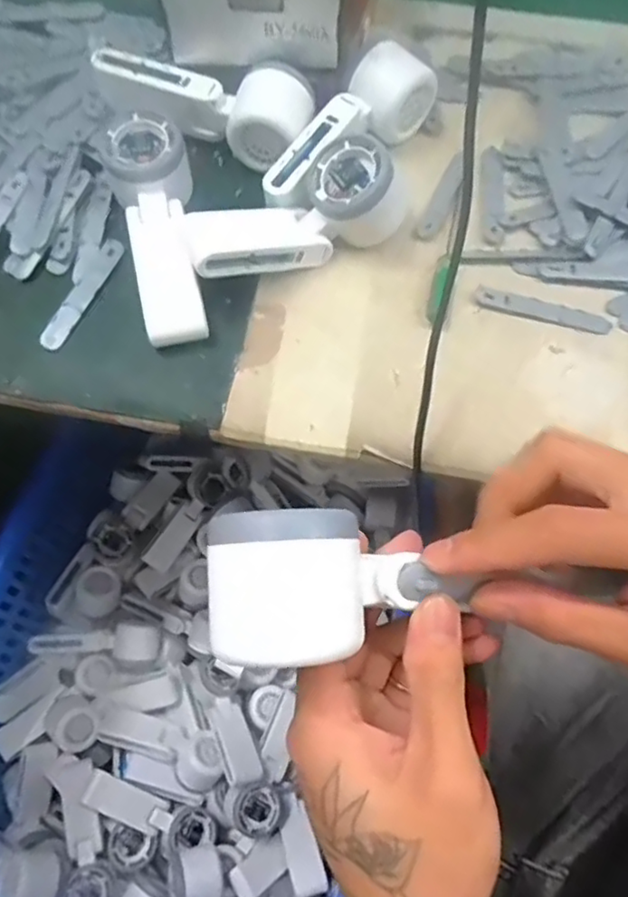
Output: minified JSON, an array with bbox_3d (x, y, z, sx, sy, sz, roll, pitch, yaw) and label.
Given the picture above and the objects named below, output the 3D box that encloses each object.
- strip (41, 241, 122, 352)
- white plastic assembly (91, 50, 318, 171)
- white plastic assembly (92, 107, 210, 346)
[{"bbox_3d":[-0.165,-0.111,0.439,0.016,0.007,0.094,24,69,9],"label":"strip"},{"bbox_3d":[-0.083,-0.266,0.470,0.166,0.046,0.057,19,68,7],"label":"white plastic assembly"},{"bbox_3d":[-0.106,-0.154,0.432,0.057,0.054,0.166,-17,68,-8],"label":"white plastic assembly"}]

